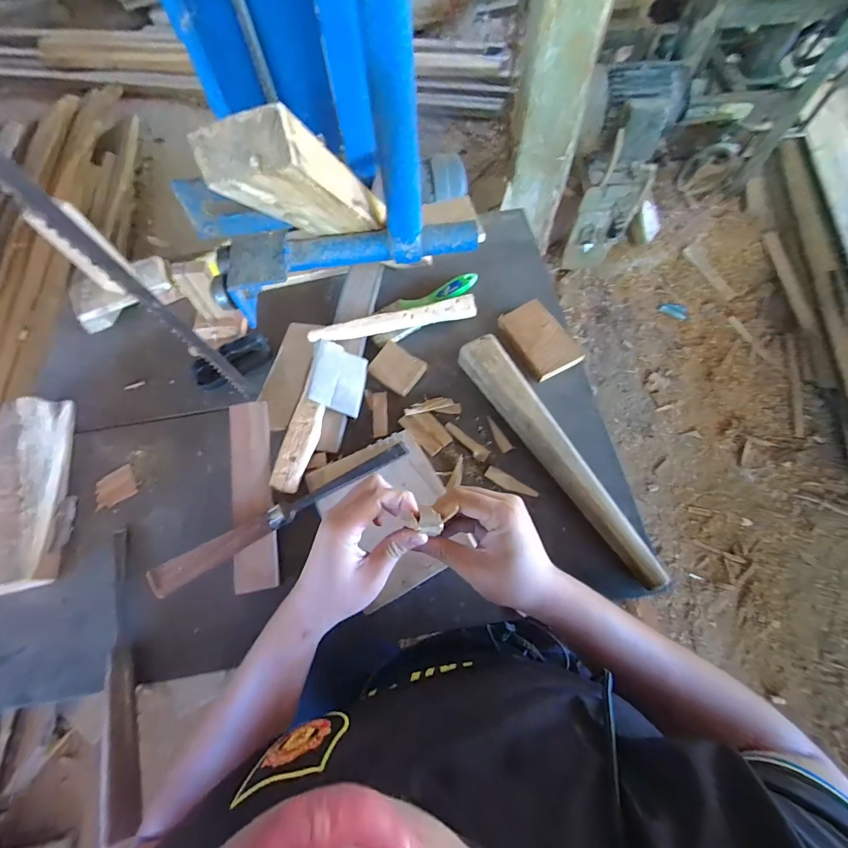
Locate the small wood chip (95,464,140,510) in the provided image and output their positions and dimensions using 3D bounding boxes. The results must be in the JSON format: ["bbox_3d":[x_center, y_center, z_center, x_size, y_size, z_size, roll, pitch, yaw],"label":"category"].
[{"bbox_3d":[-0.407,0.083,0.519,0.050,0.008,0.045,-26,67,-10],"label":"small wood chip"}]

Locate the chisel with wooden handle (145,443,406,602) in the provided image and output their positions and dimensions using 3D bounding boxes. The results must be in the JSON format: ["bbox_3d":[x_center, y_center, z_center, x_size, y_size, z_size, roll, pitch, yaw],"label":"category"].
[{"bbox_3d":[-0.161,0.105,0.467,0.319,0.028,0.027,-29,68,-11],"label":"chisel with wooden handle"}]

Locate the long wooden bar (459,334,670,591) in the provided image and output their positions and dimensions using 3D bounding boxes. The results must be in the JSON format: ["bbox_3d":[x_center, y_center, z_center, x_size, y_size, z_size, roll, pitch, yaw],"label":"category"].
[{"bbox_3d":[0.163,0.037,0.494,0.052,0.049,0.365,-29,68,-11],"label":"long wooden bar"}]

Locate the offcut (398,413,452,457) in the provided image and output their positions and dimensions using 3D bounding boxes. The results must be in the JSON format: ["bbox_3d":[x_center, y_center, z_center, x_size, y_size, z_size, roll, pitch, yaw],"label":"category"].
[{"bbox_3d":[0.002,0.008,0.529,0.041,0.011,0.067,-41,71,-15],"label":"offcut"}]

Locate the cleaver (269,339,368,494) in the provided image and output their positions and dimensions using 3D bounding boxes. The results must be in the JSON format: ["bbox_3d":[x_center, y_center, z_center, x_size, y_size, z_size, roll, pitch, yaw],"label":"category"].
[{"bbox_3d":[-0.133,-0.008,0.526,0.079,0.018,0.208,19,73,-20],"label":"cleaver"}]

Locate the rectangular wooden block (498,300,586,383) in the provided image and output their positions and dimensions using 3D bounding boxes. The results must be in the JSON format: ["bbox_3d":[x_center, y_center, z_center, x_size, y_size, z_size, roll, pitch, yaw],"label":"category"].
[{"bbox_3d":[0.167,-0.125,0.571,0.071,0.027,0.119,-27,67,-10],"label":"rectangular wooden block"}]

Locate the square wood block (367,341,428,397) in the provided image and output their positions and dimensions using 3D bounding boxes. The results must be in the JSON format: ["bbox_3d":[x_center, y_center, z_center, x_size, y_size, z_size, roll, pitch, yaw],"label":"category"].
[{"bbox_3d":[-0.040,-0.080,0.570,0.071,0.016,0.061,32,70,15],"label":"square wood block"}]

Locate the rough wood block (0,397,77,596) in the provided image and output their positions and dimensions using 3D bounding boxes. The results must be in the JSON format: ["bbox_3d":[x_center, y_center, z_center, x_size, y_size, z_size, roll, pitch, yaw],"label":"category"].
[{"bbox_3d":[-0.501,0.081,0.497,0.082,0.043,0.252,-13,66,-4],"label":"rough wood block"}]

